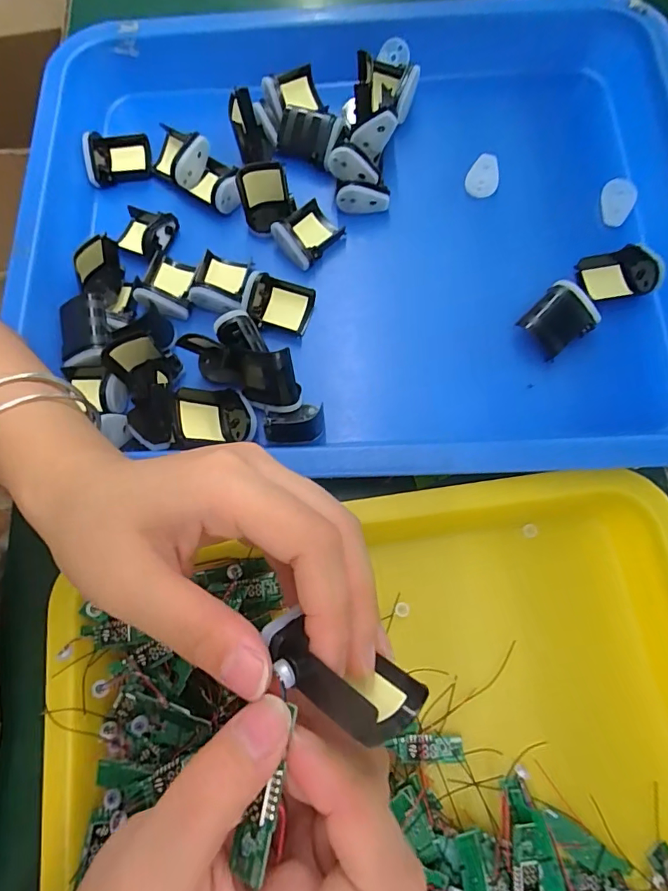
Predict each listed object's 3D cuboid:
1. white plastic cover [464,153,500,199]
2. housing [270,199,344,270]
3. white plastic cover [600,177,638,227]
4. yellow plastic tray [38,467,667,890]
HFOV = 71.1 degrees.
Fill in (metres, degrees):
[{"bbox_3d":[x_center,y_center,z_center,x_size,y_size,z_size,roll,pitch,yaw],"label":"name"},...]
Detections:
[{"bbox_3d":[0.105,-0.190,0.330,0.022,0.010,0.031,20,77,7],"label":"white plastic cover"},{"bbox_3d":[-0.018,-0.146,0.317,0.034,0.021,0.041,43,81,11],"label":"housing"},{"bbox_3d":[0.193,-0.166,0.320,0.022,0.006,0.034,29,78,9],"label":"white plastic cover"},{"bbox_3d":[0.032,0.158,0.227,0.341,0.036,0.262,-7,75,0],"label":"yellow plastic tray"}]

